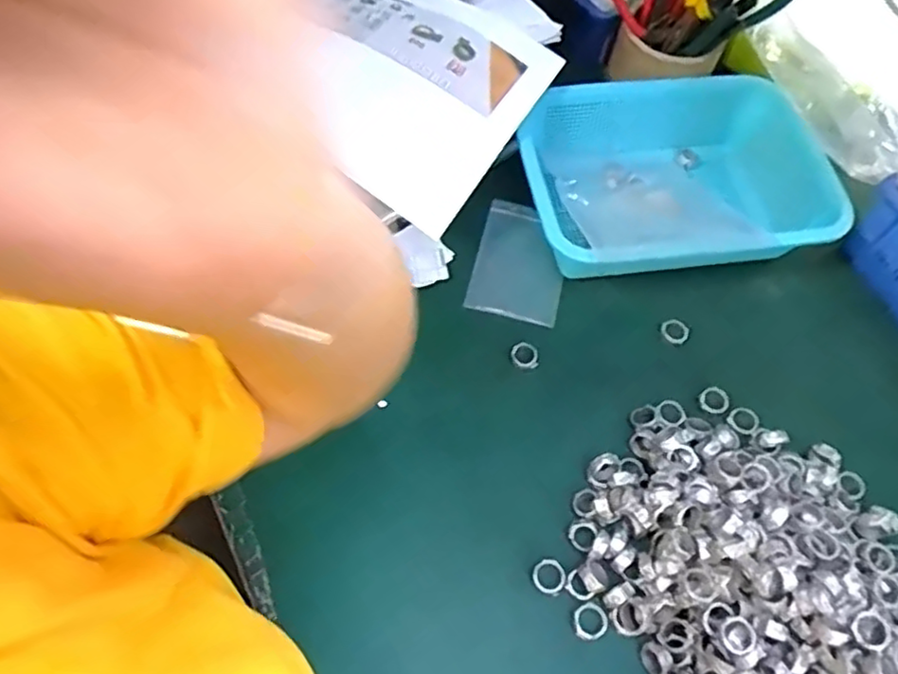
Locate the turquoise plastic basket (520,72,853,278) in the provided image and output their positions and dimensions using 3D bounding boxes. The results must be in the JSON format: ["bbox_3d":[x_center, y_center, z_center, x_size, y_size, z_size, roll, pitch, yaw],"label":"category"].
[{"bbox_3d":[0.198,-0.145,0.583,0.258,0.069,0.200,-3,61,-6],"label":"turquoise plastic basket"}]

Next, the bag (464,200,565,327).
[{"bbox_3d":[0.066,-0.071,0.581,0.079,0.011,0.122,14,61,4],"label":"bag"}]

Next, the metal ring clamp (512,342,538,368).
[{"bbox_3d":[0.064,0.015,0.541,0.021,0.011,0.023,2,61,-3],"label":"metal ring clamp"}]

